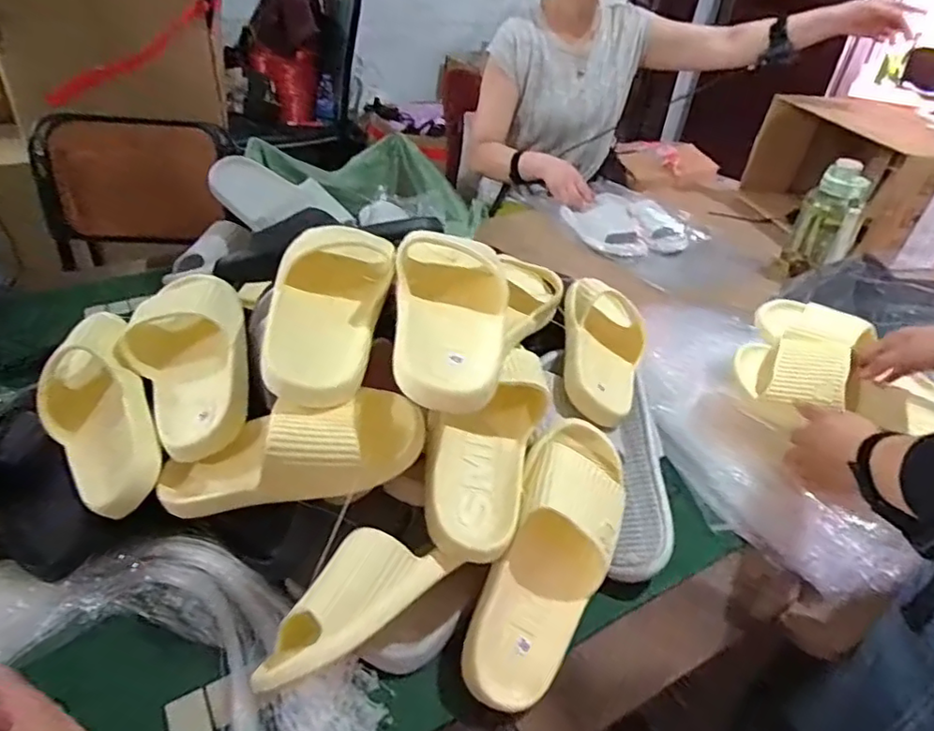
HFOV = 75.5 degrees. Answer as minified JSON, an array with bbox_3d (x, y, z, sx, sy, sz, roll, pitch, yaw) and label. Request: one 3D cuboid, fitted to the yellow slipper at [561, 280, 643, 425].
[{"bbox_3d":[0.160,-0.018,0.686,0.107,0.056,0.215,26,52,-12],"label":"yellow slipper"}]

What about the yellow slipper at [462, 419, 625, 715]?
[{"bbox_3d":[0.073,0.169,0.534,0.100,0.084,0.256,19,66,15],"label":"yellow slipper"}]

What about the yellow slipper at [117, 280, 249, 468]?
[{"bbox_3d":[-0.284,-0.009,0.609,0.119,0.072,0.245,-28,52,3],"label":"yellow slipper"}]

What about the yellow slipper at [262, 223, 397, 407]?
[{"bbox_3d":[-0.131,-0.060,0.592,0.101,0.088,0.258,1,38,-8],"label":"yellow slipper"}]

